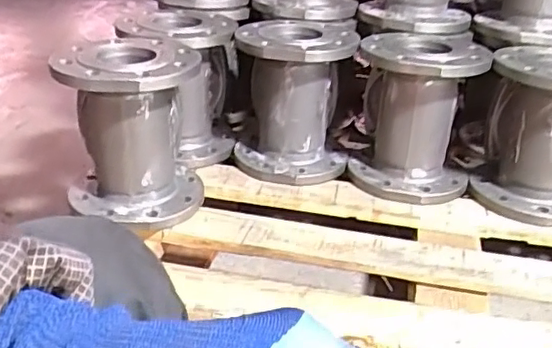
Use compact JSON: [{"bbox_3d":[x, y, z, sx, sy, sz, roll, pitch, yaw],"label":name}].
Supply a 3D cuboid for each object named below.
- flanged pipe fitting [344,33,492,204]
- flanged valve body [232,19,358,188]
[{"bbox_3d":[0.211,-0.094,0.953,0.170,0.228,0.187,3,28,1],"label":"flanged pipe fitting"},{"bbox_3d":[0.030,-0.117,0.982,0.182,0.224,0.161,9,29,13],"label":"flanged valve body"}]

